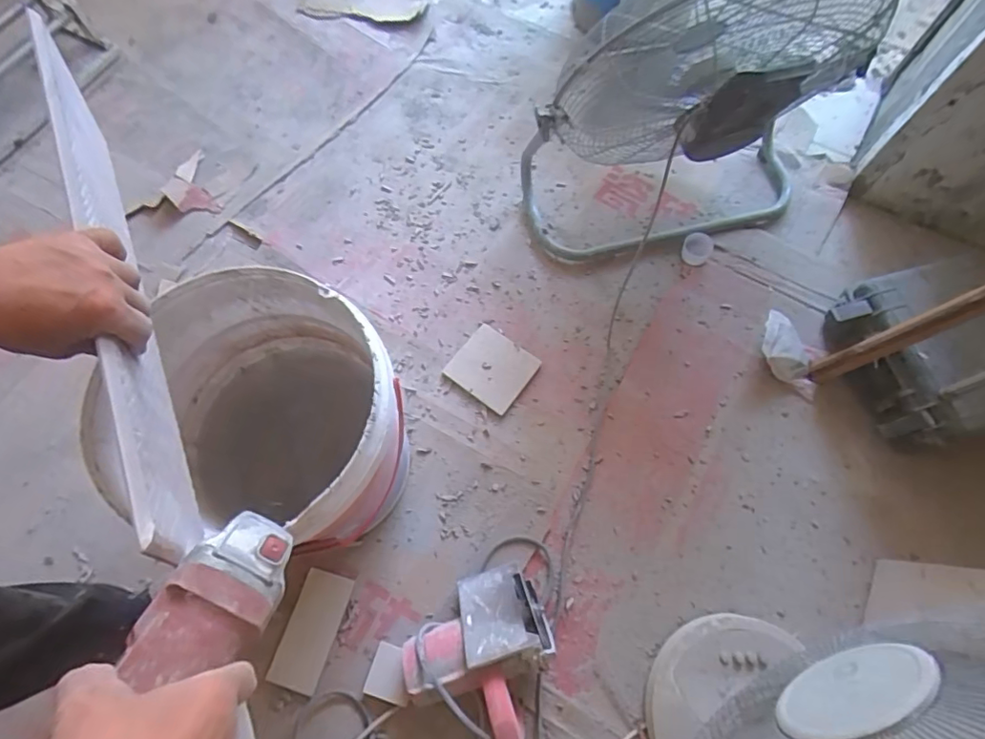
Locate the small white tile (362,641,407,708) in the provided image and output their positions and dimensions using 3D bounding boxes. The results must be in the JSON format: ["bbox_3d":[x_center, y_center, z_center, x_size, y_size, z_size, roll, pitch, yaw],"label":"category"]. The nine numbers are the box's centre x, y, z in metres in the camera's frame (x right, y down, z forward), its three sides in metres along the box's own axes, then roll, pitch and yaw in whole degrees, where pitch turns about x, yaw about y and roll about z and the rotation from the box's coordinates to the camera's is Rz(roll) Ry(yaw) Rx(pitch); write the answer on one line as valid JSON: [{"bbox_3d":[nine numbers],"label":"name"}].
[{"bbox_3d":[-0.145,0.438,0.772,0.066,0.008,0.068,10,59,15],"label":"small white tile"}]

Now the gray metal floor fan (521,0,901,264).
[{"bbox_3d":[0.356,-0.447,0.886,0.562,0.518,0.250,-17,69,-7],"label":"gray metal floor fan"}]

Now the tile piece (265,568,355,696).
[{"bbox_3d":[-0.272,0.388,0.802,0.075,0.009,0.159,15,68,6],"label":"tile piece"}]

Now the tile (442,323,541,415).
[{"bbox_3d":[-0.001,-0.003,0.950,0.133,0.011,0.124,34,71,13],"label":"tile"}]

